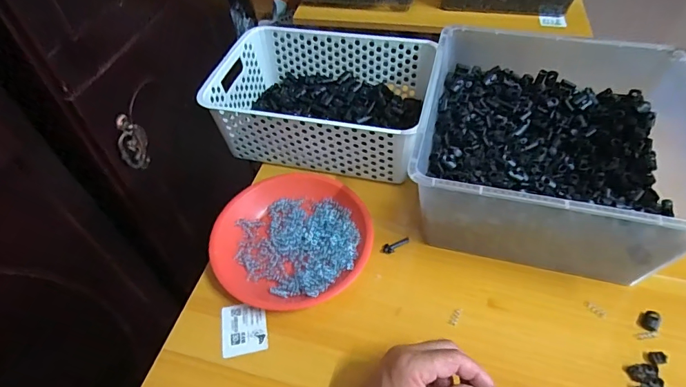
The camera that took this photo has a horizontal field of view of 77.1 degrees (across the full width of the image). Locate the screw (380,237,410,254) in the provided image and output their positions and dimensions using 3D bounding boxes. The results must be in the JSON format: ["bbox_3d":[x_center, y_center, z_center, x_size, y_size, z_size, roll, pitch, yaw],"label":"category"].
[{"bbox_3d":[0.066,0.064,0.540,0.040,0.004,0.014,-24,53,-17],"label":"screw"}]

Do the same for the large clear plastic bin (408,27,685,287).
[{"bbox_3d":[0.251,-0.056,0.539,0.286,0.141,0.299,11,52,12],"label":"large clear plastic bin"}]

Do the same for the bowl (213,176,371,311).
[{"bbox_3d":[-0.063,0.049,0.545,0.189,0.032,0.194,-1,50,2],"label":"bowl"}]

